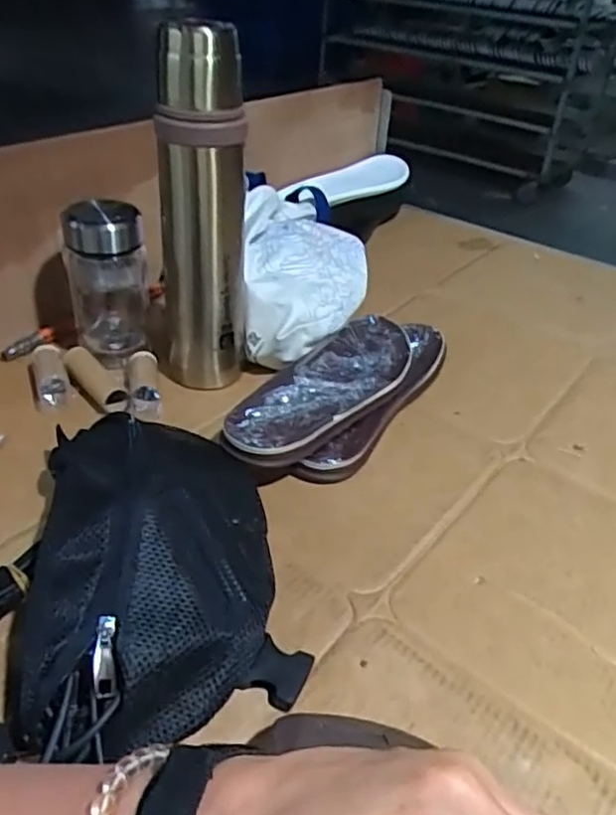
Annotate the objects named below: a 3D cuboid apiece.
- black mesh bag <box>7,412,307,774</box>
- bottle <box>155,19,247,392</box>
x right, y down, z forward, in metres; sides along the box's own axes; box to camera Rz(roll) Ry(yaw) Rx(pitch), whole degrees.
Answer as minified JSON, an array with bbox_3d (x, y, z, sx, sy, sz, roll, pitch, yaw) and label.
[{"bbox_3d":[-0.107,0.090,0.456,0.172,0.082,0.266,-6,38,-11],"label":"black mesh bag"},{"bbox_3d":[-0.103,-0.170,0.615,0.088,0.316,0.065,-2,37,-5],"label":"bottle"}]

